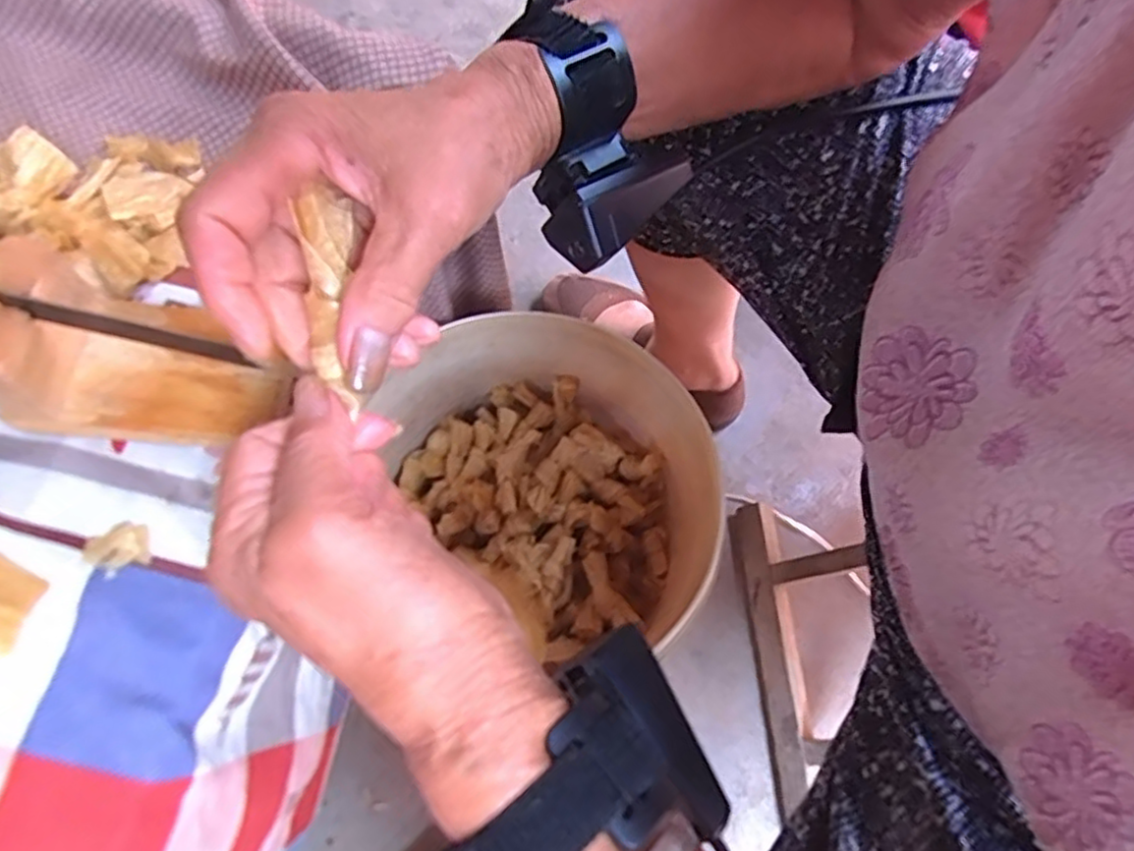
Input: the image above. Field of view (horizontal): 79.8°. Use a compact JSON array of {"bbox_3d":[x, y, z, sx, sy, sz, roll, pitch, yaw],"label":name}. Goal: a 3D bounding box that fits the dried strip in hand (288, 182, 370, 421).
[{"bbox_3d":[-0.079,-0.043,0.227,0.018,0.010,0.070,-3,93,-4],"label":"dried strip in hand"}]

